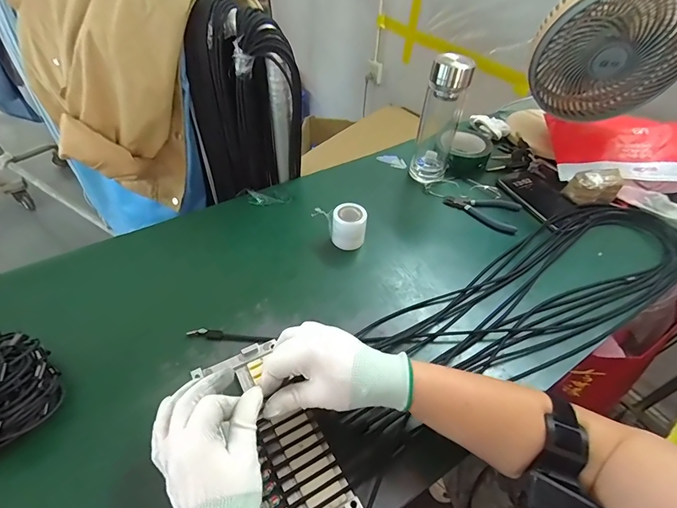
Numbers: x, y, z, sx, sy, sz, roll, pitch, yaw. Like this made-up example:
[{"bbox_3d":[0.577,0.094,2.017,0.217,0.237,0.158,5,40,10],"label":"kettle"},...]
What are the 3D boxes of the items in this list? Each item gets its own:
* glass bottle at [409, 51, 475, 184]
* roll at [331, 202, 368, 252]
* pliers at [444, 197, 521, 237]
[{"bbox_3d":[0.173,-0.225,0.654,0.066,0.213,0.063,12,47,8],"label":"glass bottle"},{"bbox_3d":[0.016,-0.037,0.578,0.050,0.064,0.046,1,46,-2],"label":"roll"},{"bbox_3d":[0.246,-0.075,0.657,0.124,0.014,0.075,17,48,13],"label":"pliers"}]

